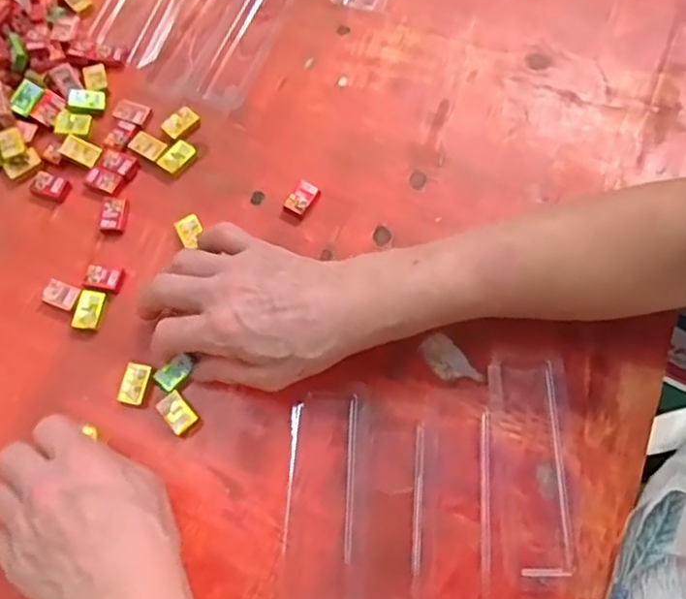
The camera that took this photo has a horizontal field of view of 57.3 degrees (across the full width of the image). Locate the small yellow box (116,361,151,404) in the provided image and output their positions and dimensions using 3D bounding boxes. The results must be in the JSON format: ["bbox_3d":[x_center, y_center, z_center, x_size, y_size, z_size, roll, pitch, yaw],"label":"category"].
[{"bbox_3d":[-0.132,0.053,0.400,0.015,0.008,0.026,9,69,5],"label":"small yellow box"}]

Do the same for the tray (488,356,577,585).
[{"bbox_3d":[0.115,0.097,0.375,0.043,0.004,0.130,0,68,2],"label":"tray"}]

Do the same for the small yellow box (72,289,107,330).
[{"bbox_3d":[-0.170,0.007,0.420,0.017,0.006,0.026,3,69,3],"label":"small yellow box"}]

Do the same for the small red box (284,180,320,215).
[{"bbox_3d":[-0.029,-0.072,0.446,0.017,0.007,0.025,31,72,13],"label":"small red box"}]

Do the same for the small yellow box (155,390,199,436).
[{"bbox_3d":[-0.103,0.071,0.394,0.017,0.009,0.025,-37,72,-12],"label":"small yellow box"}]

